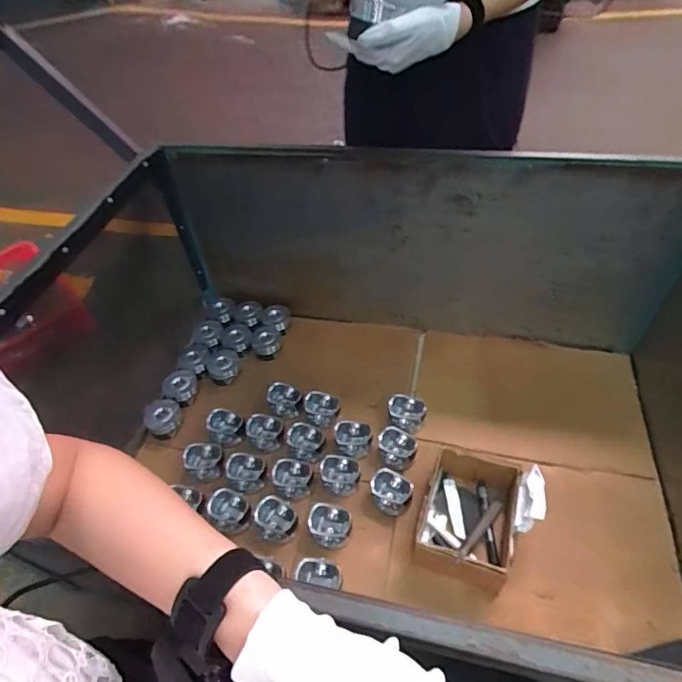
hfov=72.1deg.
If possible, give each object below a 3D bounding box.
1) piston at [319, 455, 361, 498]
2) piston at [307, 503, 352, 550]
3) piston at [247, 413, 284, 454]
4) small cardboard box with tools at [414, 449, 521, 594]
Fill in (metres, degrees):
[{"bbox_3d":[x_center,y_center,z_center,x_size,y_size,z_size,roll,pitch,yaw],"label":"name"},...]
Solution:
[{"bbox_3d":[0.000,0.268,0.943,0.078,0.039,0.078,-10,49,-3],"label":"piston"},{"bbox_3d":[-0.021,0.344,0.871,0.079,0.052,0.072,-3,49,4],"label":"piston"},{"bbox_3d":[-0.163,0.196,1.016,0.075,0.049,0.084,-21,50,-12],"label":"piston"},{"bbox_3d":[0.229,0.318,0.849,0.145,0.105,0.199,11,51,16],"label":"small cardboard box with tools"}]

